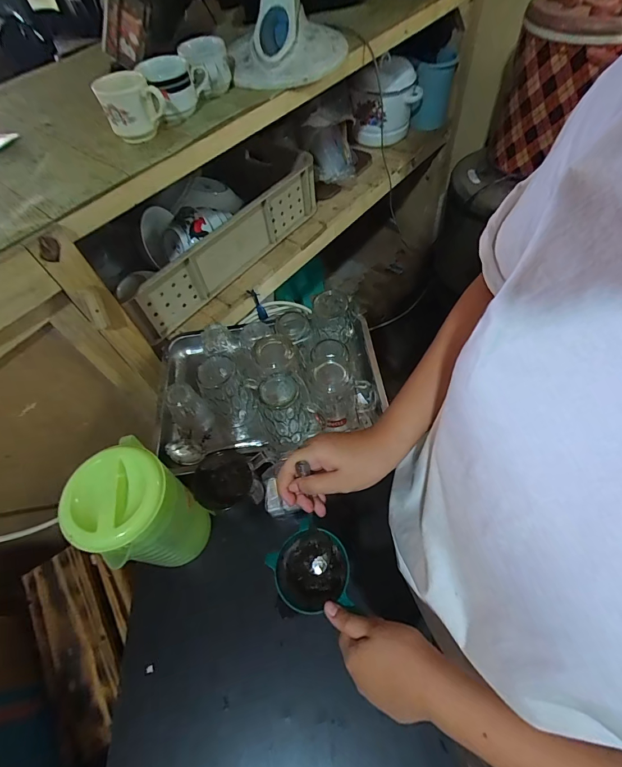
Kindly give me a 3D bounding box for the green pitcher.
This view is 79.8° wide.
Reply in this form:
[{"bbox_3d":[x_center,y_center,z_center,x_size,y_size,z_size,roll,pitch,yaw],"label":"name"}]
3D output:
[{"bbox_3d":[-0.200,0.159,0.459,0.099,0.191,0.105,-2,58,3],"label":"green pitcher"}]

